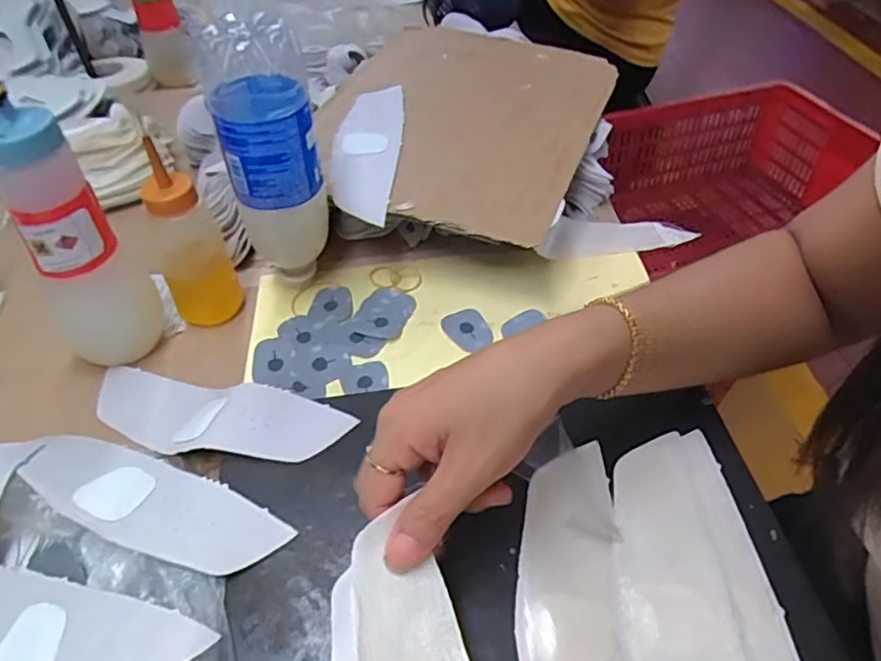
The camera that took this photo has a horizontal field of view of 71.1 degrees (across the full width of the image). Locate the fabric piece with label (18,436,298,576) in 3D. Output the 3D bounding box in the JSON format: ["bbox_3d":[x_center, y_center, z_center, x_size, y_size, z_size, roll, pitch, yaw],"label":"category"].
[{"bbox_3d":[-0.165,0.091,0.342,0.157,0.019,0.059,23,51,22],"label":"fabric piece with label"}]

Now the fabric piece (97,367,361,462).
[{"bbox_3d":[-0.151,0.055,0.402,0.186,0.025,0.055,12,48,13],"label":"fabric piece"}]

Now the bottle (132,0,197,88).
[{"bbox_3d":[-0.365,-0.397,0.806,0.060,0.109,0.057,-23,50,-19],"label":"bottle"}]

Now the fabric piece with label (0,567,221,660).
[{"bbox_3d":[-0.177,0.153,0.300,0.139,0.019,0.056,-4,45,19],"label":"fabric piece with label"}]

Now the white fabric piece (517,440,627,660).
[{"bbox_3d":[0.066,0.144,0.297,0.053,0.006,0.193,-1,46,2],"label":"white fabric piece"}]

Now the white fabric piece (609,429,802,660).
[{"bbox_3d":[0.125,0.139,0.292,0.078,0.011,0.203,0,47,-1],"label":"white fabric piece"}]

